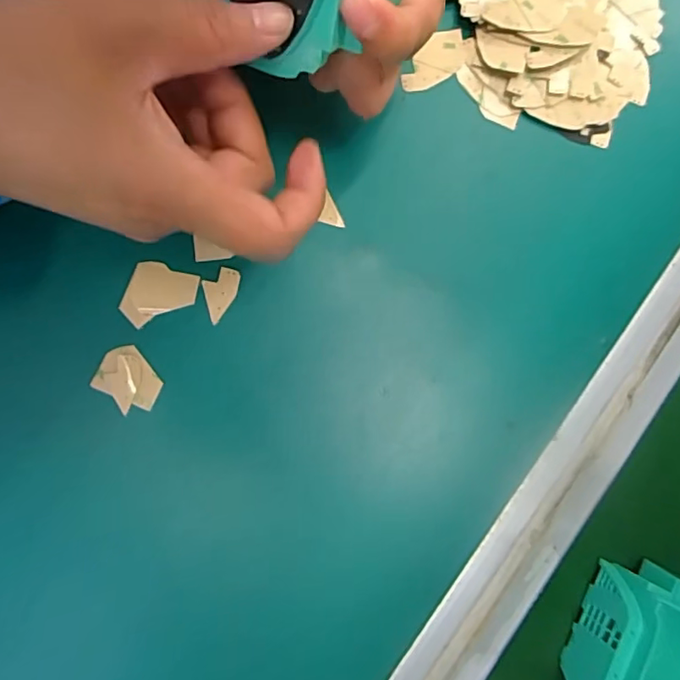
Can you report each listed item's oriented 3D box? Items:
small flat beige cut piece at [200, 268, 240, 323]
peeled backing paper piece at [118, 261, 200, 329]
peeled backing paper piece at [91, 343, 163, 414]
[{"bbox_3d":[-0.059,-0.023,0.261,0.015,0.004,0.026,30,84,-2],"label":"small flat beige cut piece"},{"bbox_3d":[-0.086,-0.021,0.256,0.029,0.006,0.034,18,75,5],"label":"peeled backing paper piece"},{"bbox_3d":[-0.098,0.019,0.251,0.024,0.006,0.030,-40,78,-10],"label":"peeled backing paper piece"}]

